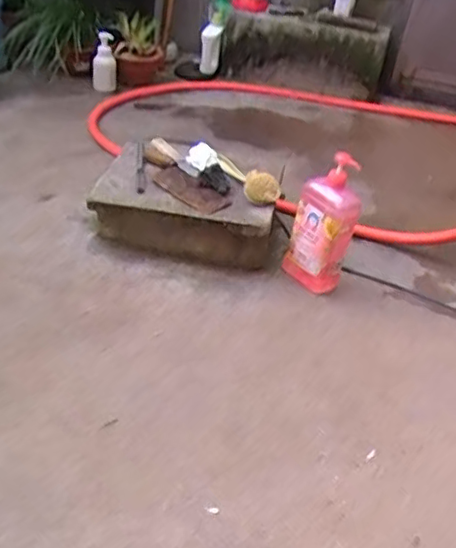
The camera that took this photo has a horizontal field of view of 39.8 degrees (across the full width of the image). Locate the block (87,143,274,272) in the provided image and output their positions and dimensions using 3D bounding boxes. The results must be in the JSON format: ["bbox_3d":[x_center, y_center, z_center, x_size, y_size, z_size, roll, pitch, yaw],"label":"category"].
[{"bbox_3d":[-0.089,-0.139,1.377,0.384,0.152,0.273,7,33,-1],"label":"block"}]

